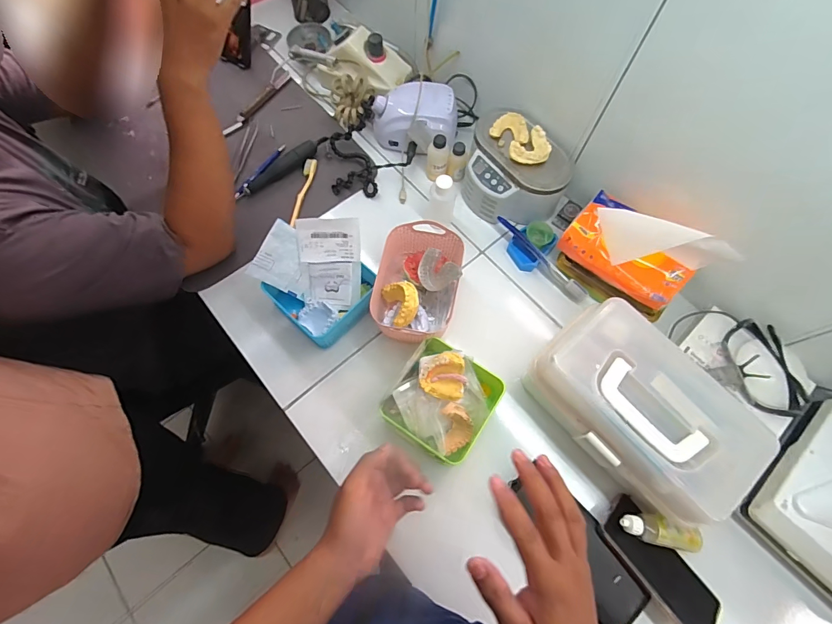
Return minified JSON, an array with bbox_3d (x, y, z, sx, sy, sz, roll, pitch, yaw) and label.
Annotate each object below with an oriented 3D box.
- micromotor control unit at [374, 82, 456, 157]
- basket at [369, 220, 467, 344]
[{"bbox_3d":[0.001,-0.339,0.719,0.162,0.079,0.118,11,69,3],"label":"micromotor control unit"},{"bbox_3d":[-0.001,-0.042,0.609,0.125,0.083,0.181,11,69,3],"label":"basket"}]

